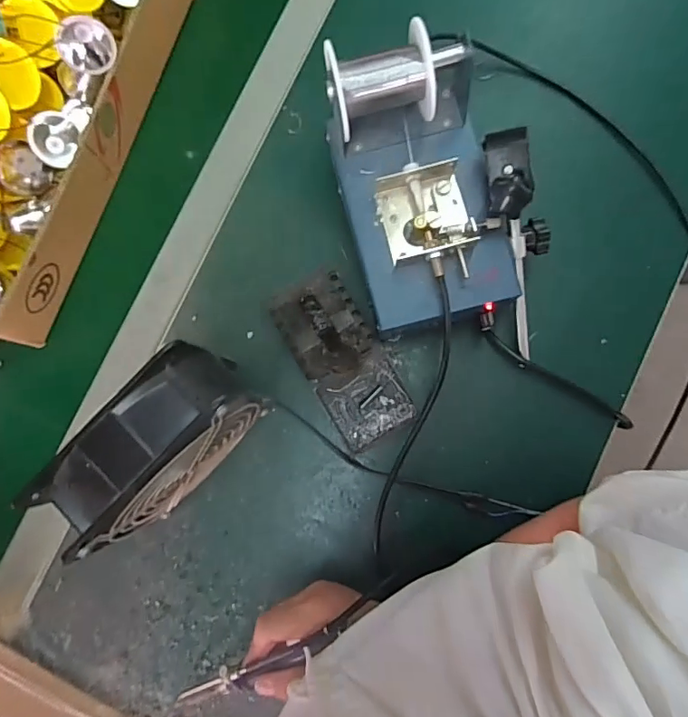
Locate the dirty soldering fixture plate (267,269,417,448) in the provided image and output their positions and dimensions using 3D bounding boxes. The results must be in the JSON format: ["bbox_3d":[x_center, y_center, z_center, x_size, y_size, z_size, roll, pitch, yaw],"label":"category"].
[{"bbox_3d":[-0.001,0.000,0.422,0.068,0.061,0.150,-30,91,-2],"label":"dirty soldering fixture plate"}]

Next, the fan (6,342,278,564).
[{"bbox_3d":[-0.124,0.063,0.367,0.060,0.140,0.136,40,88,8],"label":"fan"}]

